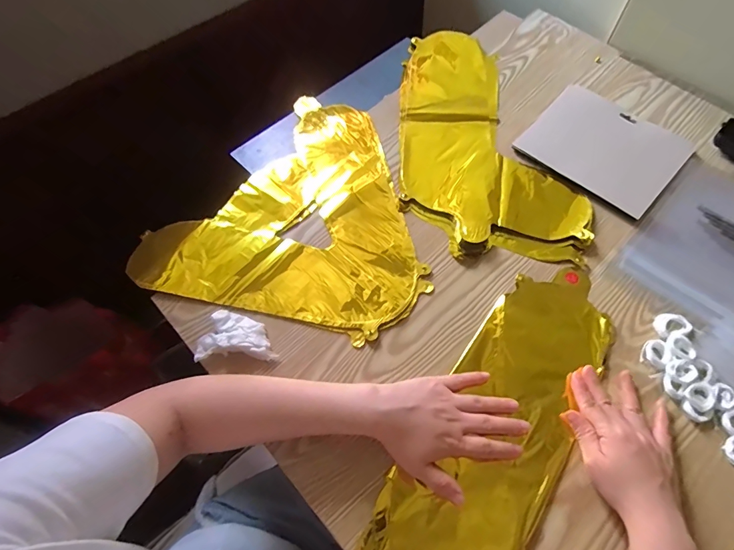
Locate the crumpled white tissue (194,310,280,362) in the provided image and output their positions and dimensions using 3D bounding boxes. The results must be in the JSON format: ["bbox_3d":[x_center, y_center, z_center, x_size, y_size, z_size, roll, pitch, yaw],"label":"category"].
[{"bbox_3d":[-0.146,0.067,0.452,0.087,0.020,0.054,0,63,2],"label":"crumpled white tissue"}]

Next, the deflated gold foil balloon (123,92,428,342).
[{"bbox_3d":[-0.084,-0.108,0.550,0.353,0.007,0.355,14,64,9],"label":"deflated gold foil balloon"}]

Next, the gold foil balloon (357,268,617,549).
[{"bbox_3d":[0.131,0.167,0.411,0.131,0.009,0.424,30,68,16],"label":"gold foil balloon"}]

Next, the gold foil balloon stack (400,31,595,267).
[{"bbox_3d":[0.168,-0.211,0.588,0.230,0.013,0.410,1,63,3],"label":"gold foil balloon stack"}]

